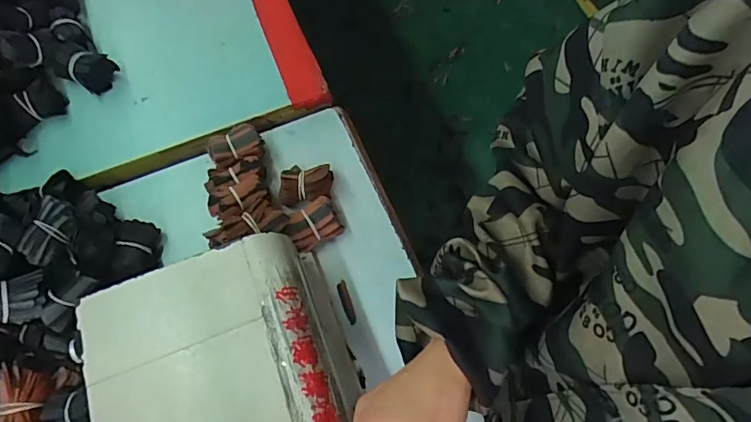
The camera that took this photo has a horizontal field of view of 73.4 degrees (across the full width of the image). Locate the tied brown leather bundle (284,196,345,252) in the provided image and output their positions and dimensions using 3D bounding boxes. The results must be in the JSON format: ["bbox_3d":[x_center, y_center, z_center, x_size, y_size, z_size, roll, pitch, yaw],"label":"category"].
[{"bbox_3d":[-0.083,0.018,0.670,0.074,0.042,0.053,-32,67,-13],"label":"tied brown leather bundle"}]

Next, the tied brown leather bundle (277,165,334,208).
[{"bbox_3d":[-0.095,-0.037,0.695,0.071,0.039,0.059,5,64,4],"label":"tied brown leather bundle"}]

